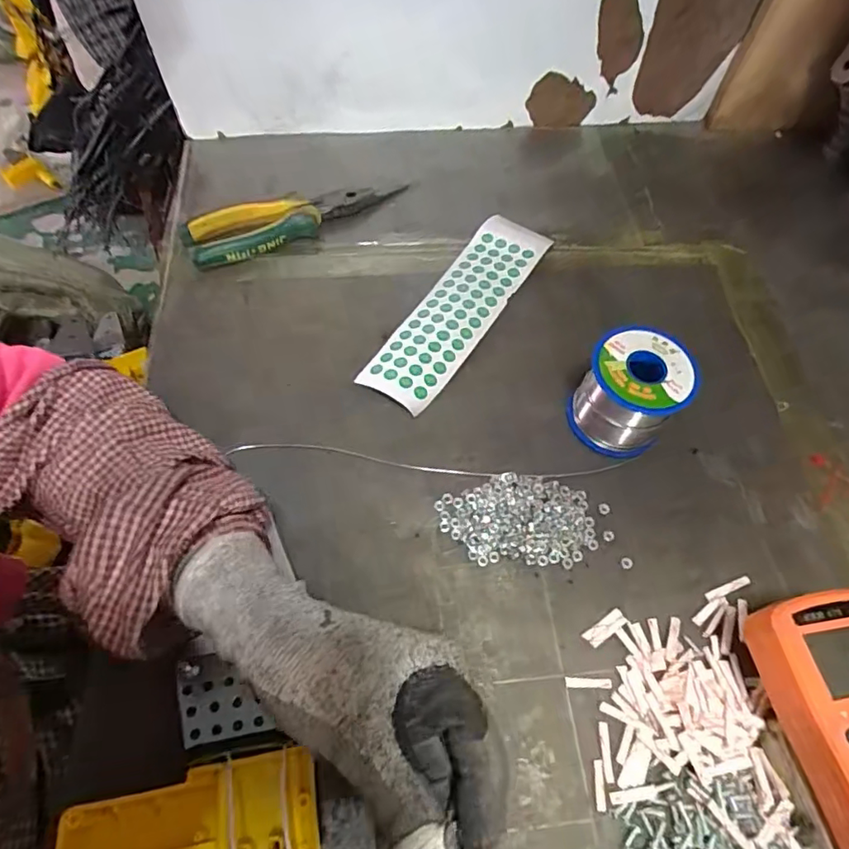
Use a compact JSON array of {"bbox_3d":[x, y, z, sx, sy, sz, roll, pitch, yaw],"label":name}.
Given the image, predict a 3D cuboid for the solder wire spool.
[{"bbox_3d":[0.138,-0.022,0.363,0.063,0.065,0.061,1,61,-2],"label":"solder wire spool"}]

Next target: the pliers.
[{"bbox_3d":[-0.107,-0.175,0.458,0.186,0.025,0.045,-21,64,-14],"label":"pliers"}]

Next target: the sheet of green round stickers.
[{"bbox_3d":[0.030,-0.098,0.431,0.059,0.011,0.212,31,64,14],"label":"sheet of green round stickers"}]

